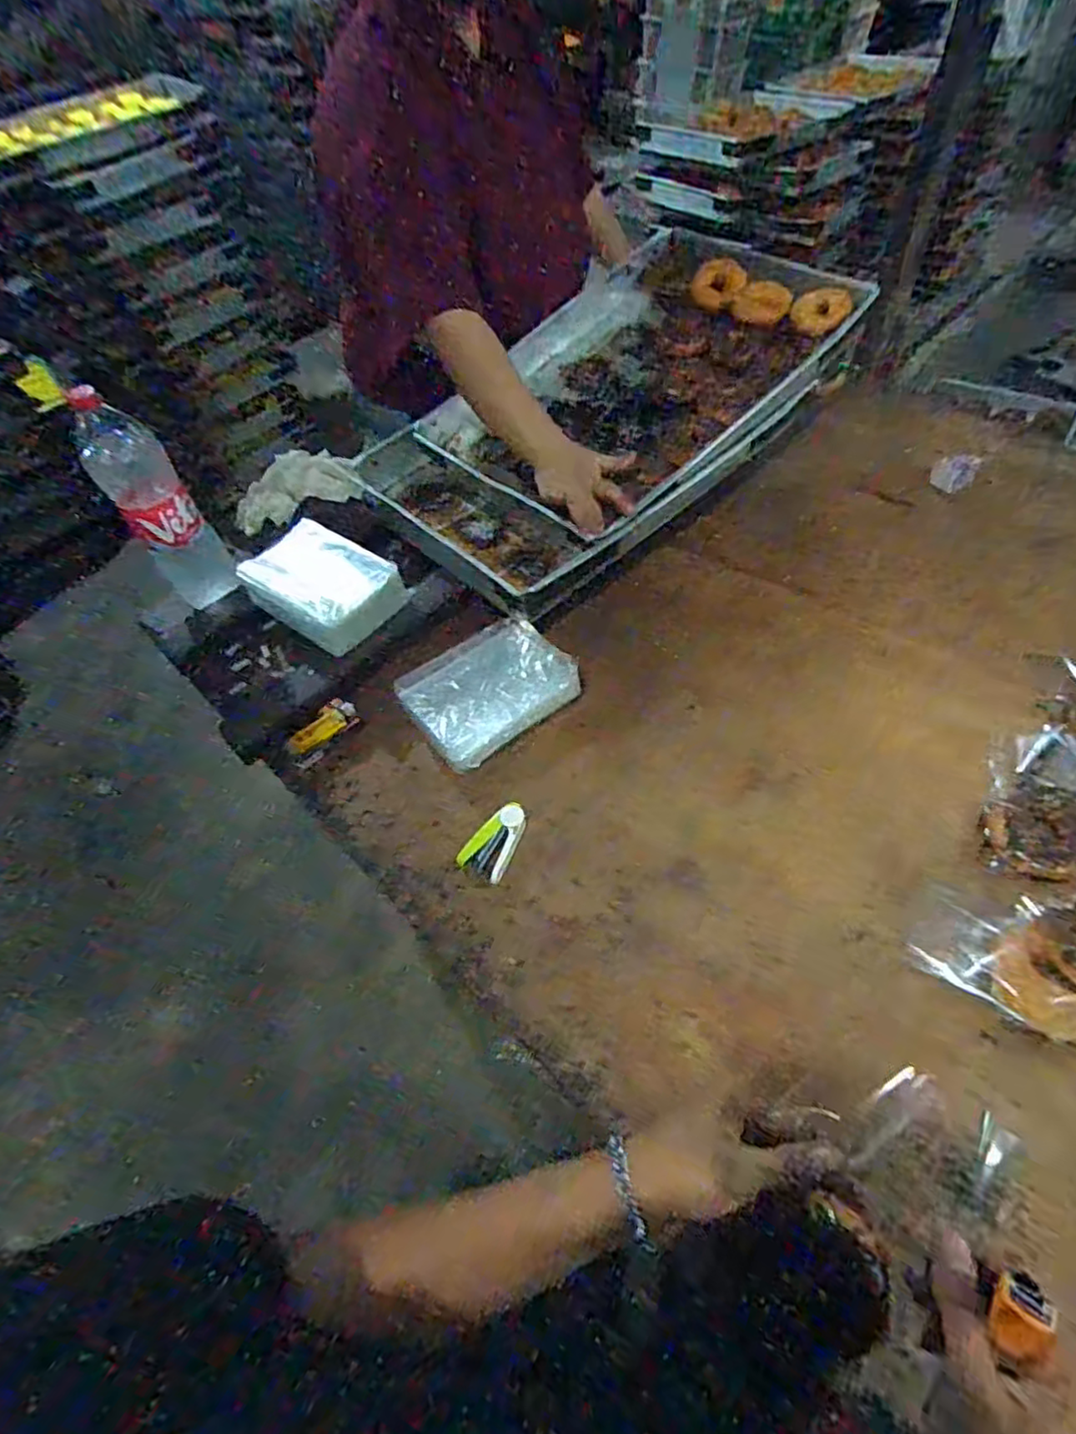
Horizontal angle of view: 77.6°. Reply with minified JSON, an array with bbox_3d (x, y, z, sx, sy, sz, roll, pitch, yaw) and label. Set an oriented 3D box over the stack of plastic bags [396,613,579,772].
[{"bbox_3d":[-0.055,-0.031,0.812,0.198,0.052,0.140,-32,57,-18],"label":"stack of plastic bags"}]

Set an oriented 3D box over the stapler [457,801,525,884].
[{"bbox_3d":[-0.046,0.131,0.720,0.052,0.022,0.082,22,58,20],"label":"stapler"}]

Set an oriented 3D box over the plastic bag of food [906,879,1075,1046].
[{"bbox_3d":[0.446,0.207,0.593,0.188,0.054,0.134,21,57,19],"label":"plastic bag of food"}]

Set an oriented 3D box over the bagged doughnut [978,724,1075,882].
[{"bbox_3d":[0.531,0.086,0.704,0.099,0.034,0.203,22,58,20],"label":"bagged doughnut"}]

